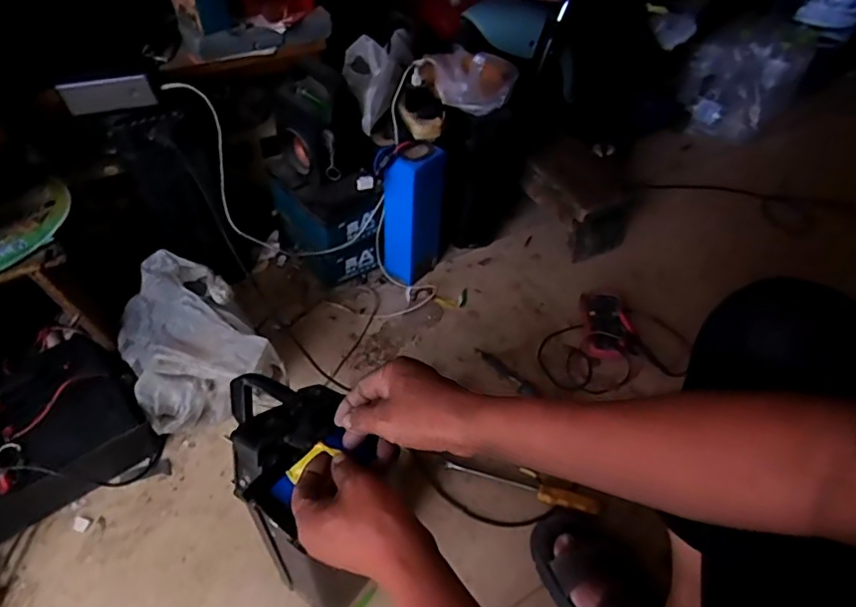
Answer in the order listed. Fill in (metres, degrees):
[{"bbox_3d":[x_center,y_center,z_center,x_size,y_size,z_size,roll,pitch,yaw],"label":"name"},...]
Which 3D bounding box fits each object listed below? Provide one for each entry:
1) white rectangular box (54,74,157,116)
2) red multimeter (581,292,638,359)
[{"bbox_3d":[-0.447,-0.291,0.787,0.119,0.041,0.015,-6,49,-9],"label":"white rectangular box"},{"bbox_3d":[0.325,0.043,1.025,0.087,0.048,0.132,4,48,0],"label":"red multimeter"}]

